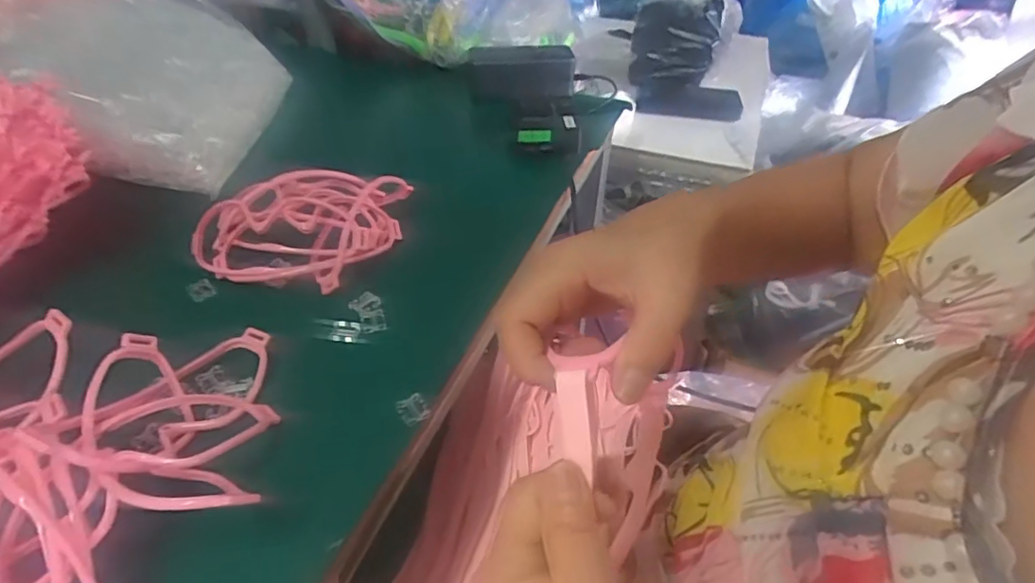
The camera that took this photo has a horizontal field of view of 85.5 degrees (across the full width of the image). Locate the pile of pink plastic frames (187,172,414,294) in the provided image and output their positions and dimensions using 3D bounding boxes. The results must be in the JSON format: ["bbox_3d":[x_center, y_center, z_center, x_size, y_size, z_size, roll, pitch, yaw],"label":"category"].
[{"bbox_3d":[-0.165,-0.054,0.449,0.178,0.040,0.118,-16,44,-20],"label":"pile of pink plastic frames"}]

